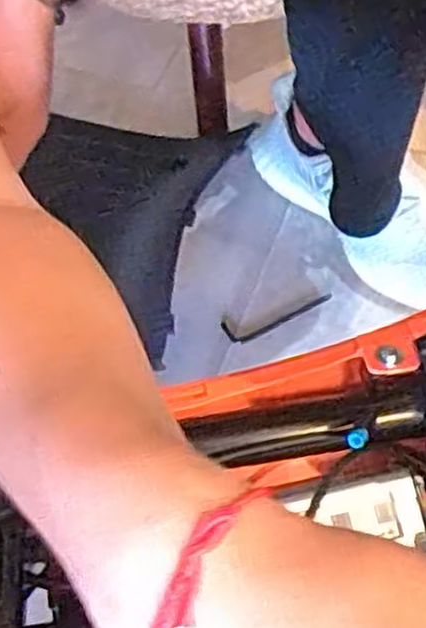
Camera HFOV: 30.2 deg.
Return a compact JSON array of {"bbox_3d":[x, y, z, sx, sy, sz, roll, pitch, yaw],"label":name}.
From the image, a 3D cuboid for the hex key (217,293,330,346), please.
[{"bbox_3d":[0.061,0.001,0.734,0.116,0.009,0.033,-21,57,-24],"label":"hex key"}]

